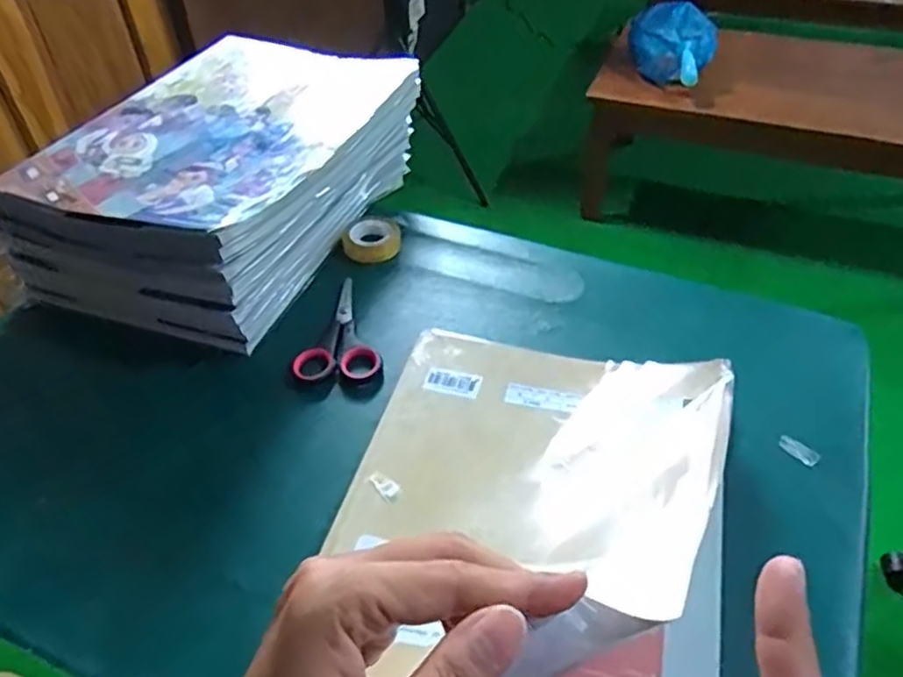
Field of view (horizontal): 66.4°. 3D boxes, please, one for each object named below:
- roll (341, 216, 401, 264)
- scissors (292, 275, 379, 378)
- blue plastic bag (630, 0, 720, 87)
[{"bbox_3d":[-0.067,-0.082,0.576,0.047,0.014,0.045,-1,45,1],"label":"roll"},{"bbox_3d":[-0.080,-0.009,0.509,0.058,0.006,0.100,-2,45,0],"label":"scissors"},{"bbox_3d":[0.484,-0.640,1.513,0.181,0.139,0.164,11,46,12],"label":"blue plastic bag"}]

